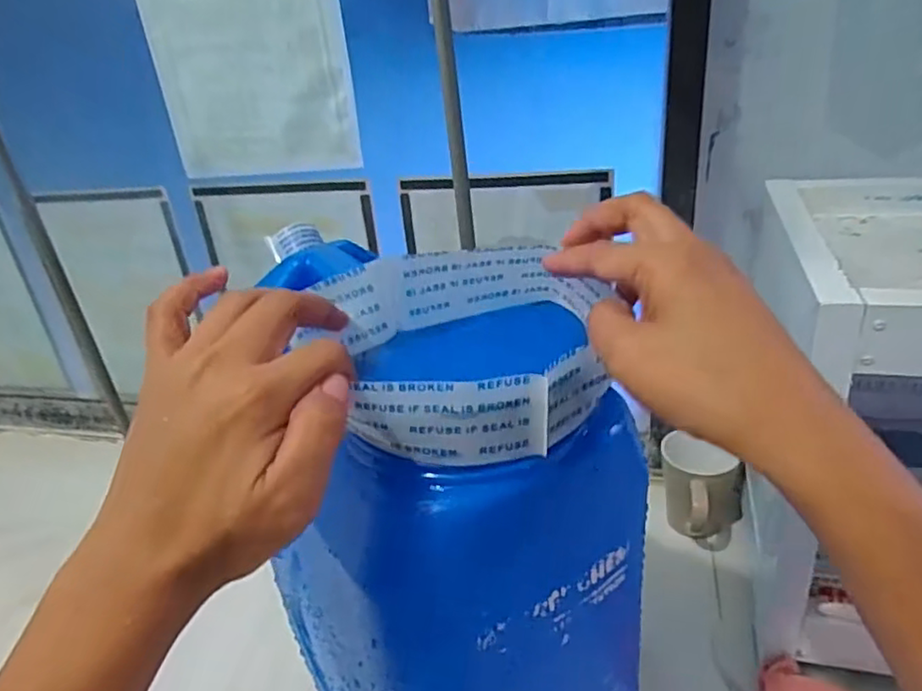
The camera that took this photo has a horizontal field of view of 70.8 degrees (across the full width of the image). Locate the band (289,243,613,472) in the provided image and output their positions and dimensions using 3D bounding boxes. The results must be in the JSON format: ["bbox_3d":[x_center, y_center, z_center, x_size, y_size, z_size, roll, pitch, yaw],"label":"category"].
[{"bbox_3d":[0.009,0.001,0.294,0.124,0.063,0.085,-13,29,-12],"label":"band"}]

